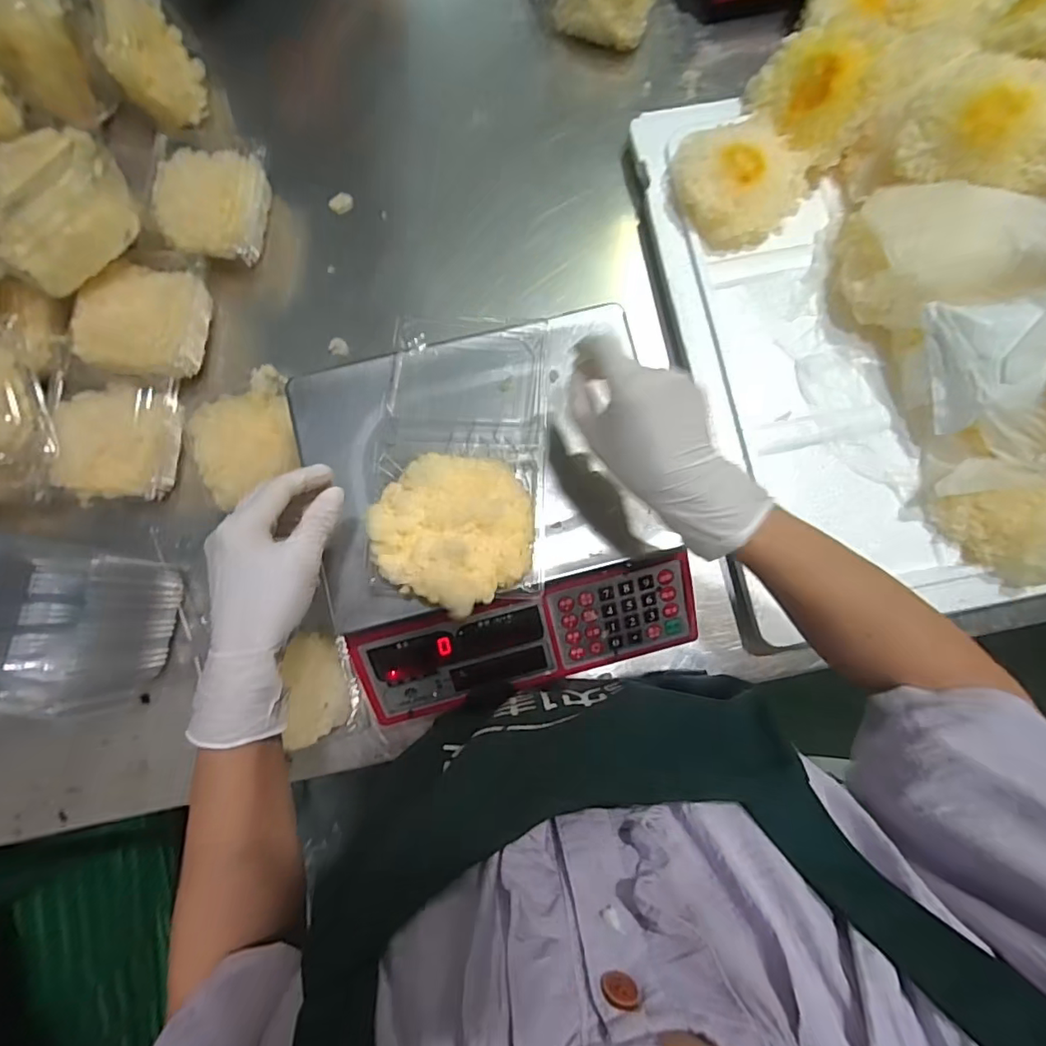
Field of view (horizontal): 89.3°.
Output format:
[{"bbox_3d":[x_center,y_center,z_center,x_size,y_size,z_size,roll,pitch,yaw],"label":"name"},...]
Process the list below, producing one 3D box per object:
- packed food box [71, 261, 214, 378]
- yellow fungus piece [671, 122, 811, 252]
[{"bbox_3d":[-0.378,-0.201,0.529,0.100,0.051,0.113,4,82,1],"label":"packed food box"},{"bbox_3d":[0.224,-0.349,0.540,0.121,0.044,0.113,0,82,0],"label":"yellow fungus piece"}]

